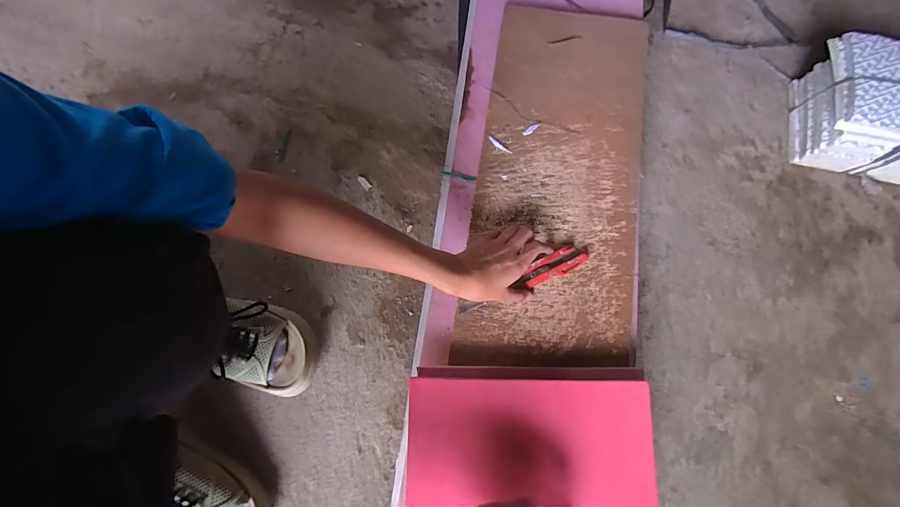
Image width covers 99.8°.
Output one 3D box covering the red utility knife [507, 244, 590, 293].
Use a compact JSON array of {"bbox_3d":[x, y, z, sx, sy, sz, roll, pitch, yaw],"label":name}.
[{"bbox_3d":[0.133,0.018,0.497,0.096,0.013,0.032,-26,78,-8],"label":"red utility knife"}]

